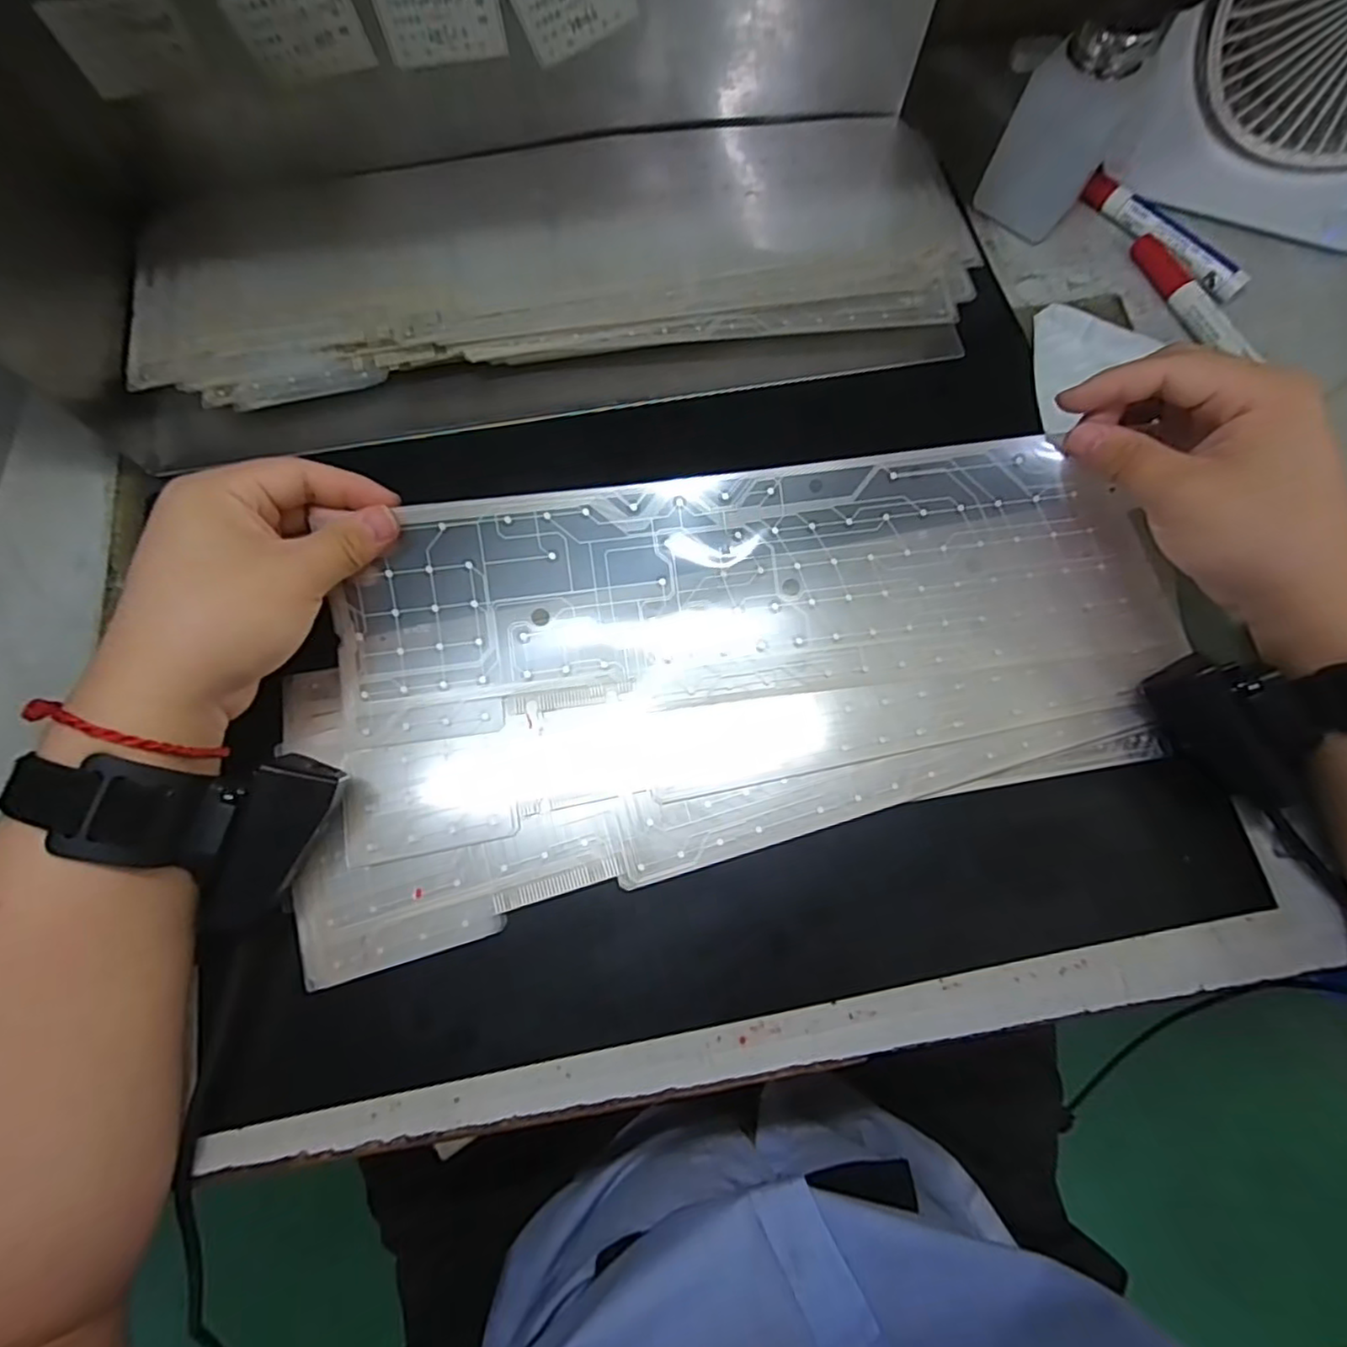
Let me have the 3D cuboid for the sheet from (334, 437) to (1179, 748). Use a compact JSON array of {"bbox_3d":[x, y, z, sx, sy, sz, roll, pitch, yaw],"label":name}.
[{"bbox_3d":[0.045,-0.047,0.318,0.403,0.012,0.108,-7,89,-3],"label":"sheet"}]

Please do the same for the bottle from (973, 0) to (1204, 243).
[{"bbox_3d":[0.234,-0.326,0.365,0.061,0.120,0.062,35,75,10],"label":"bottle"}]

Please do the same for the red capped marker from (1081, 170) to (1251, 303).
[{"bbox_3d":[0.303,-0.272,0.401,0.017,0.016,0.114,-37,76,-11],"label":"red capped marker"}]

